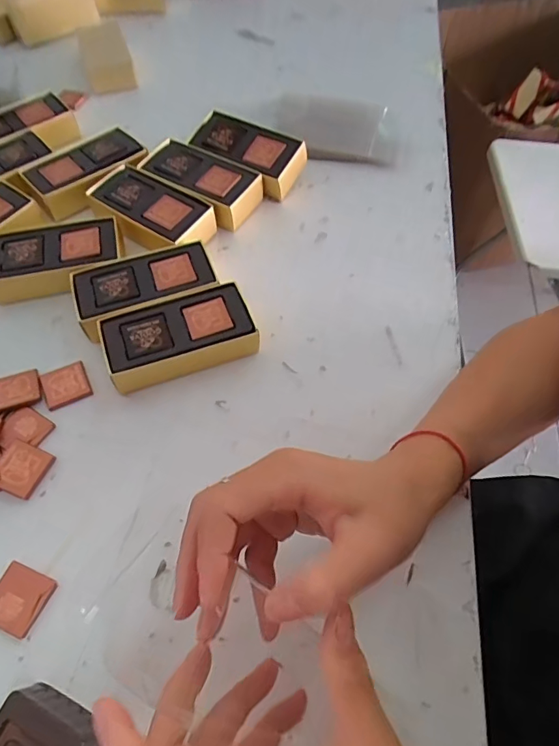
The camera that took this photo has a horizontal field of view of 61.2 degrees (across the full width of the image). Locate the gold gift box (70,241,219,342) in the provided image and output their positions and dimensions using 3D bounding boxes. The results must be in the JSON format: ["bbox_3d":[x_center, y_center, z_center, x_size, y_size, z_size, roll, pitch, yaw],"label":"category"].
[{"bbox_3d":[-0.111,-0.071,0.398,0.112,0.030,0.062,-19,61,-12],"label":"gold gift box"}]

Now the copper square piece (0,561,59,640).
[{"bbox_3d":[-0.161,0.138,0.290,0.034,0.006,0.034,20,61,11],"label":"copper square piece"}]

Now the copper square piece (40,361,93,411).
[{"bbox_3d":[-0.166,0.009,0.367,0.033,0.004,0.035,-24,62,-14],"label":"copper square piece"}]

